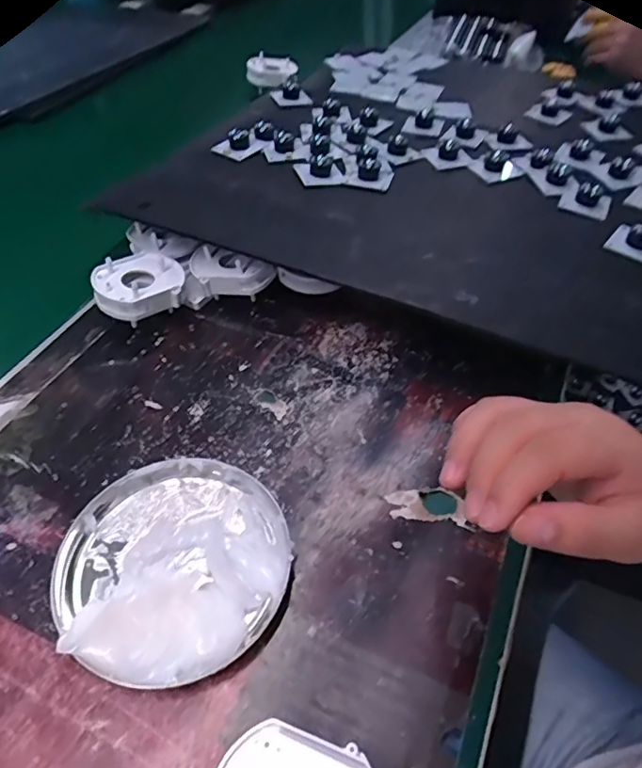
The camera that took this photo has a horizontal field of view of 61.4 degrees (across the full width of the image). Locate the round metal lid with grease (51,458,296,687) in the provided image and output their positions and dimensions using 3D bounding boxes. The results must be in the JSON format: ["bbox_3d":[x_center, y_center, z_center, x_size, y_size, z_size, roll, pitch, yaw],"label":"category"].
[{"bbox_3d":[-0.084,0.098,0.306,0.128,0.022,0.124,8,49,6],"label":"round metal lid with grease"}]

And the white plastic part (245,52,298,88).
[{"bbox_3d":[-0.071,-0.452,0.779,0.071,0.028,0.052,-1,47,-4],"label":"white plastic part"}]

